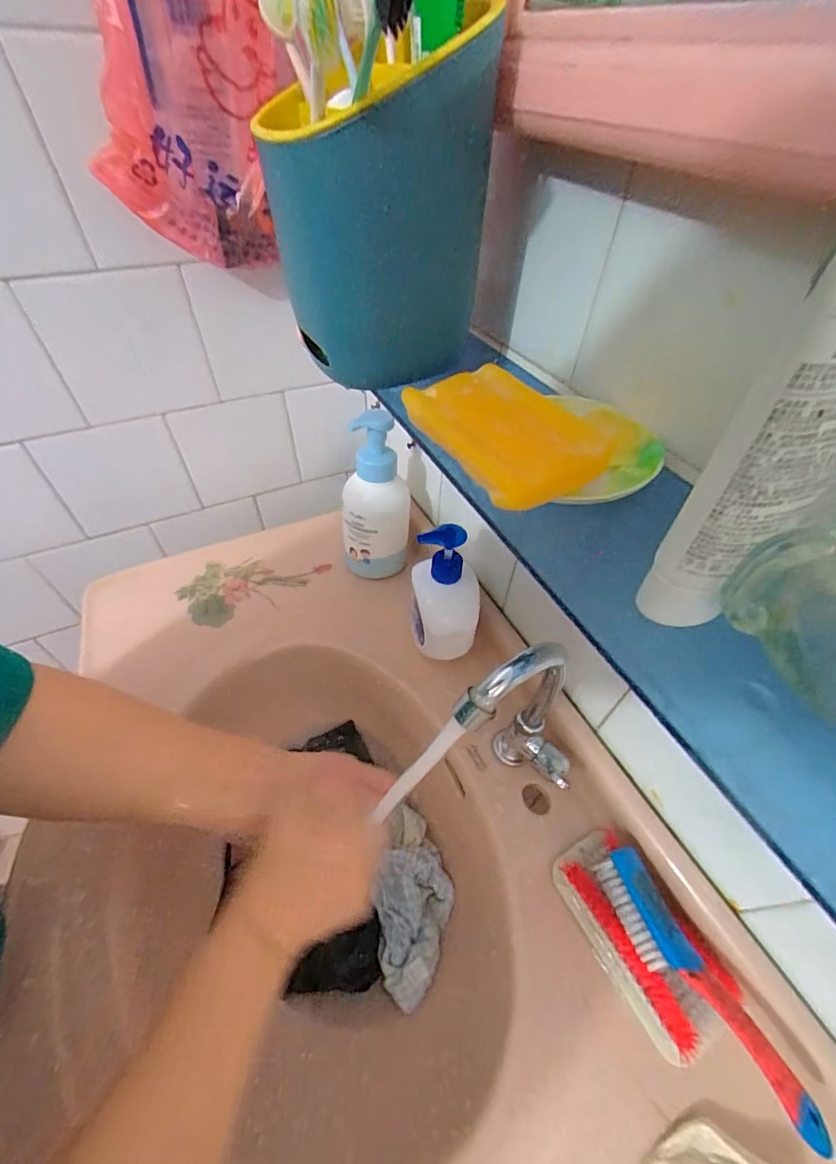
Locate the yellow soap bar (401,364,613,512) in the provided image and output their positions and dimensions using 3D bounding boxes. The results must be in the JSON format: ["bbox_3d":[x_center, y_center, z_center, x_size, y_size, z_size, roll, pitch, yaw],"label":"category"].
[{"bbox_3d":[0.044,-0.082,0.238,0.063,0.024,0.103,-24,55,-21],"label":"yellow soap bar"}]

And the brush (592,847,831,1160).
[{"bbox_3d":[0.184,0.259,0.293,0.034,0.032,0.152,-19,38,-20],"label":"brush"}]

